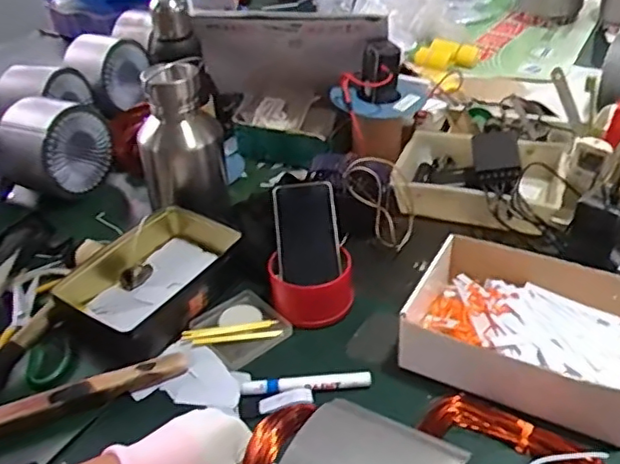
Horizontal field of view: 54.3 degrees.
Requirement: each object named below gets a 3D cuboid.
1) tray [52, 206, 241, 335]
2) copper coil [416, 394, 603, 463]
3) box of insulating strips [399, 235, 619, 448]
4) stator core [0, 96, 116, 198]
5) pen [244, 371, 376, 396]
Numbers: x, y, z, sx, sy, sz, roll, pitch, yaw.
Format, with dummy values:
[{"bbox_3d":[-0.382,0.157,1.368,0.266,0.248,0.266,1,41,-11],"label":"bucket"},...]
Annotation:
[{"bbox_3d":[-0.192,0.049,0.803,0.158,0.064,0.241,18,44,28],"label":"tray"},{"bbox_3d":[0.186,0.221,0.572,0.175,0.027,0.117,21,45,30],"label":"copper coil"},{"bbox_3d":[0.244,0.108,0.683,0.247,0.073,0.194,16,42,26],"label":"box of insulating strips"},{"bbox_3d":[-0.425,-0.140,1.017,0.126,0.154,0.139,15,42,25],"label":"stator core"},{"bbox_3d":[-0.004,0.169,0.676,0.143,0.012,0.019,-4,37,2],"label":"pen"}]

